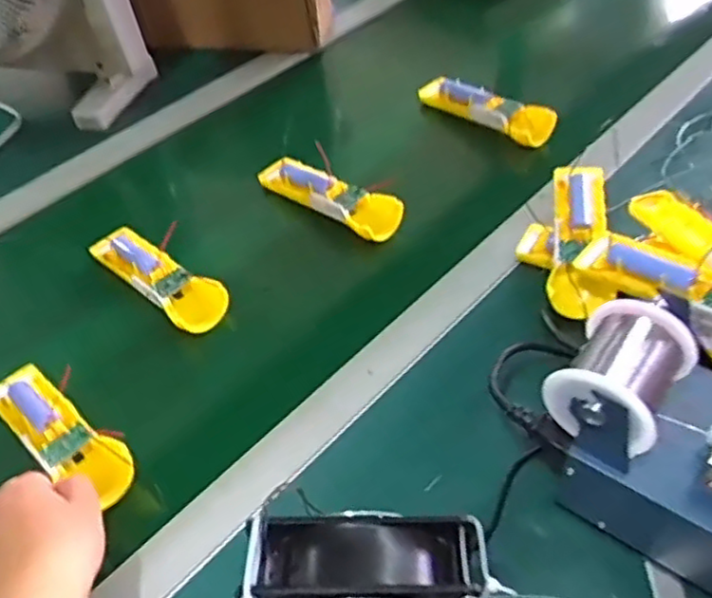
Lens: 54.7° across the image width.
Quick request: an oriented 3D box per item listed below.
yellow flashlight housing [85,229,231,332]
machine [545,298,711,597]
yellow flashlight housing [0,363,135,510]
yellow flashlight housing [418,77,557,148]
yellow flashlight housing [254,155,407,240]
[{"bbox_3d":[-0.187,-0.025,0.644,0.165,0.024,0.050,35,59,30],"label":"yellow flashlight housing"},{"bbox_3d":[0.223,0.098,0.417,0.196,0.140,0.106,31,57,27],"label":"machine"},{"bbox_3d":[-0.225,0.097,0.517,0.158,0.024,0.048,27,55,30],"label":"yellow flashlight housing"},{"bbox_3d":[0.149,-0.222,0.790,0.049,0.028,0.166,-37,56,-26],"label":"yellow flashlight housing"},{"bbox_3d":[-0.032,-0.105,0.703,0.166,0.029,0.045,28,55,26],"label":"yellow flashlight housing"}]

